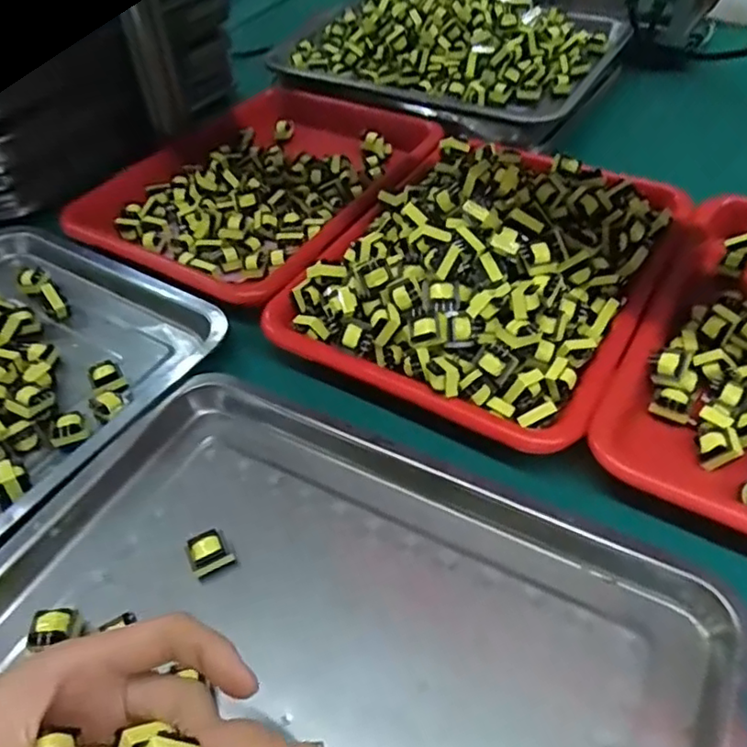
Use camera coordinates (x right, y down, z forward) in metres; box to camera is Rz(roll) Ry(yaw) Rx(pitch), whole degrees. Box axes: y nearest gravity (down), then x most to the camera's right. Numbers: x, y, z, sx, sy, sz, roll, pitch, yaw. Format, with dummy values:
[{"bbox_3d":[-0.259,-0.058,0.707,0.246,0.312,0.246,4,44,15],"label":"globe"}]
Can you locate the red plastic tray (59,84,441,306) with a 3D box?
[{"bbox_3d":[-0.115,-0.205,0.666,0.283,0.048,0.356,20,52,20],"label":"red plastic tray"}]

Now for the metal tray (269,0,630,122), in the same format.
[{"bbox_3d":[0.075,-0.393,0.745,0.401,0.072,0.216,15,51,17],"label":"metal tray"}]

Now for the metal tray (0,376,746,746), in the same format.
[{"bbox_3d":[-0.030,0.156,0.326,0.389,0.033,0.289,19,52,20],"label":"metal tray"}]

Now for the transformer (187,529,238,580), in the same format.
[{"bbox_3d":[-0.098,0.109,0.377,0.023,0.024,0.019,-20,50,-14],"label":"transformer"}]

